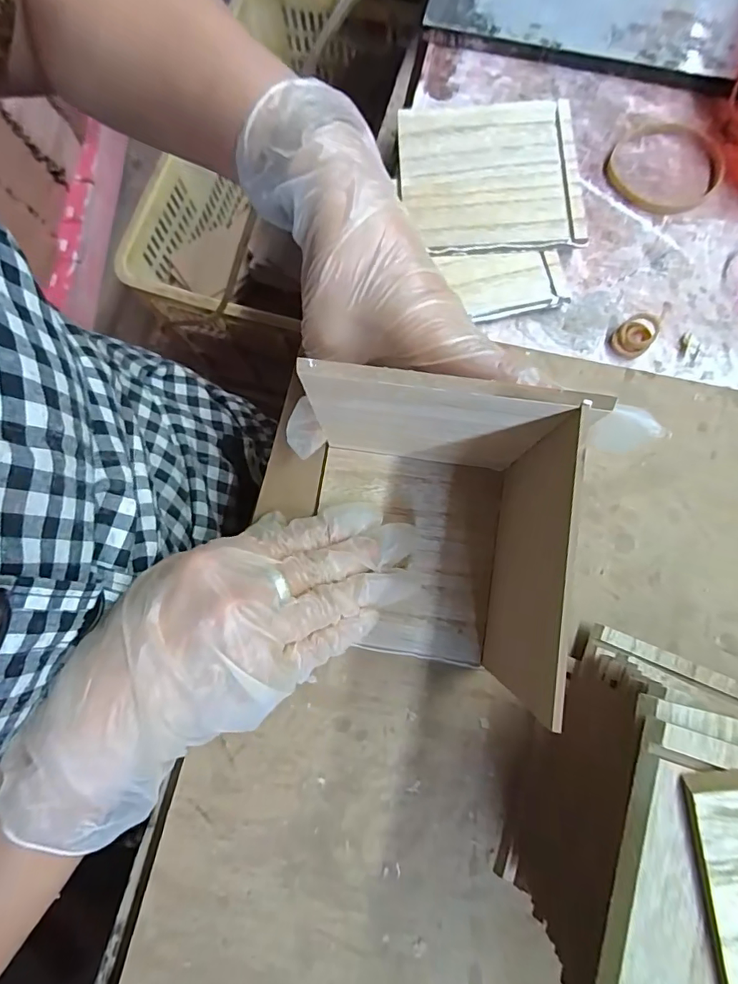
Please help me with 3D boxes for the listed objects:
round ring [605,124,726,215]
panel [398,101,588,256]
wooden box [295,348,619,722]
[{"bbox_3d":[0.184,-0.203,0.296,0.065,0.005,0.071,37,82,7],"label":"round ring"},{"bbox_3d":[0.074,-0.195,0.295,0.106,0.006,0.104,-4,80,0],"label":"panel"},{"bbox_3d":[0.024,0.023,0.206,0.103,0.106,0.108,5,80,1],"label":"wooden box"}]

